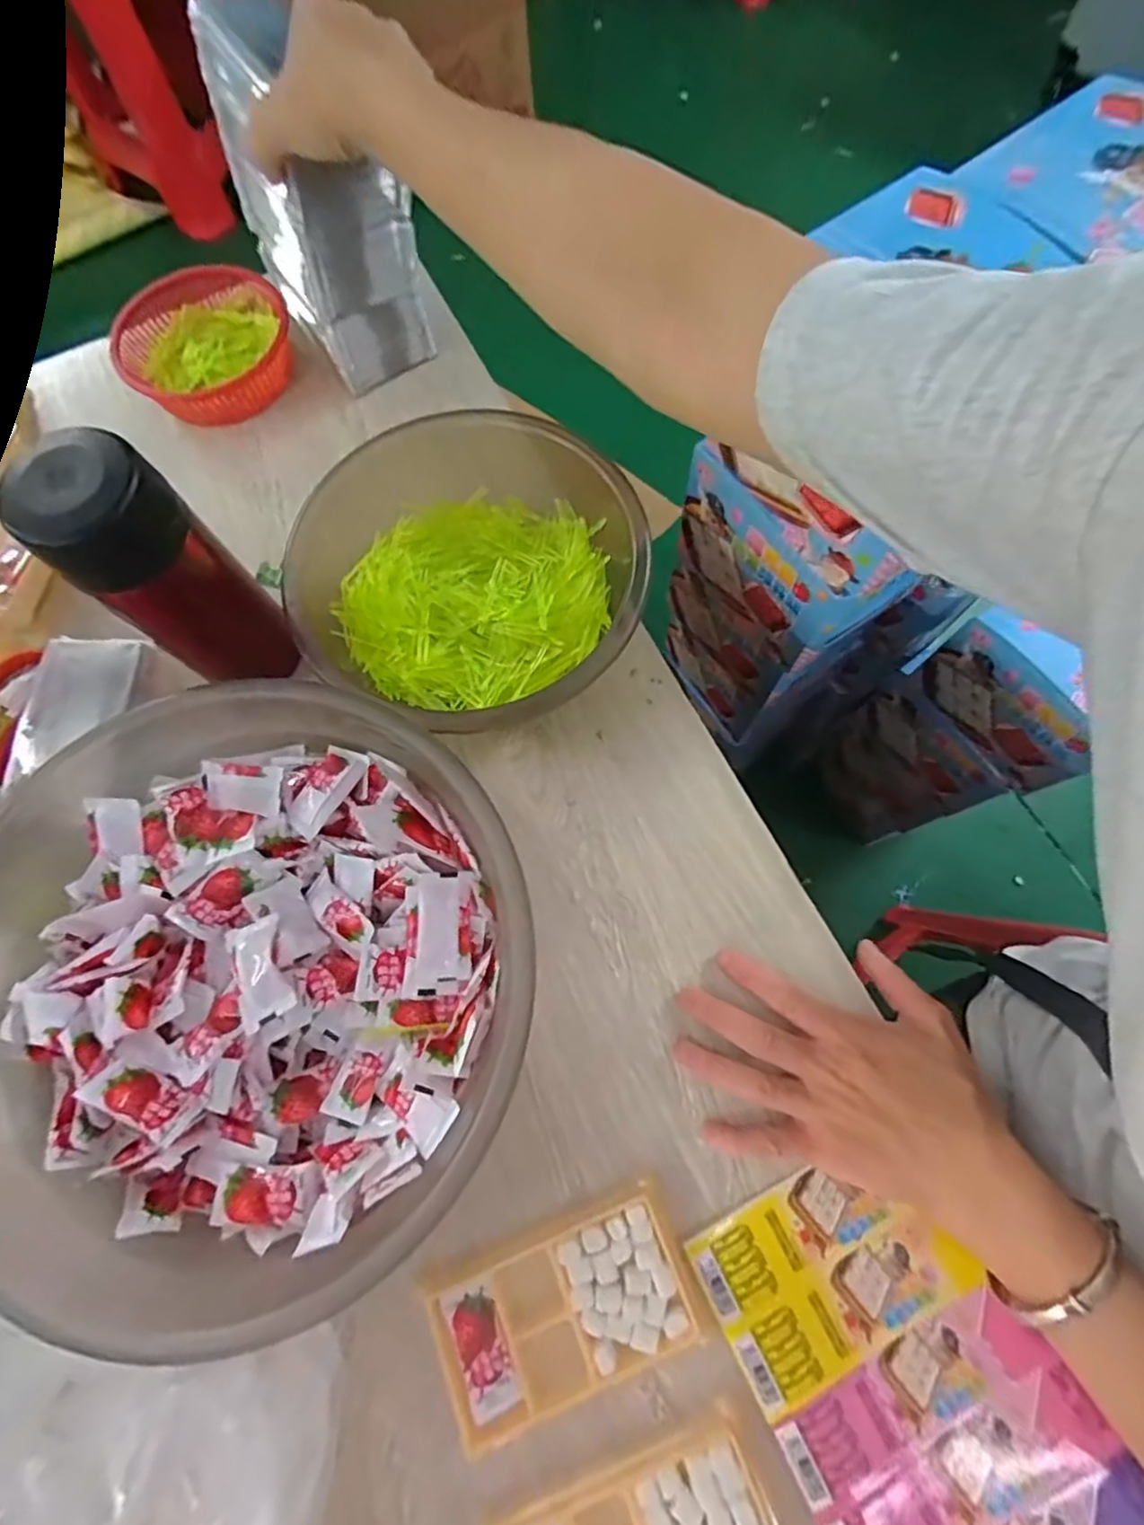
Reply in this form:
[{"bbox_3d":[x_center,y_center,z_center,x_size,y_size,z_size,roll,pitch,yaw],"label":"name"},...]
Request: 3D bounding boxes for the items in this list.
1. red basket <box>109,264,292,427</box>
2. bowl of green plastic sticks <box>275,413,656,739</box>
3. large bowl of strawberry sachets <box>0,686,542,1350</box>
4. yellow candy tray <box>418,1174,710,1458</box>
[{"bbox_3d":[-0.295,-0.332,0.512,0.141,0.043,0.118,-25,72,-5],"label":"red basket"},{"bbox_3d":[-0.046,-0.123,0.418,0.191,0.070,0.226,27,75,11],"label":"bowl of green plastic sticks"},{"bbox_3d":[-0.194,0.120,0.339,0.348,0.099,0.280,-12,72,-1],"label":"large bowl of strawberry sachets"},{"bbox_3d":[-0.004,0.279,0.323,0.132,0.012,0.075,-20,72,-4],"label":"yellow candy tray"}]

